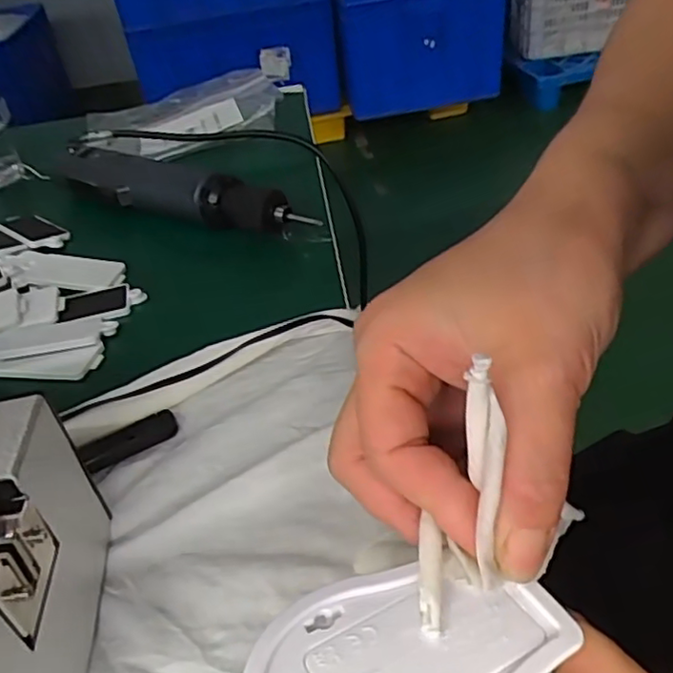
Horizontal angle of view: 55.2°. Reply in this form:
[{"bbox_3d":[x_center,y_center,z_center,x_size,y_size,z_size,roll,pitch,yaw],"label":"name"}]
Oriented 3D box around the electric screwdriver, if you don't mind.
[{"bbox_3d":[-0.133,-0.118,0.506,0.280,0.036,0.051,18,45,28],"label":"electric screwdriver"}]

